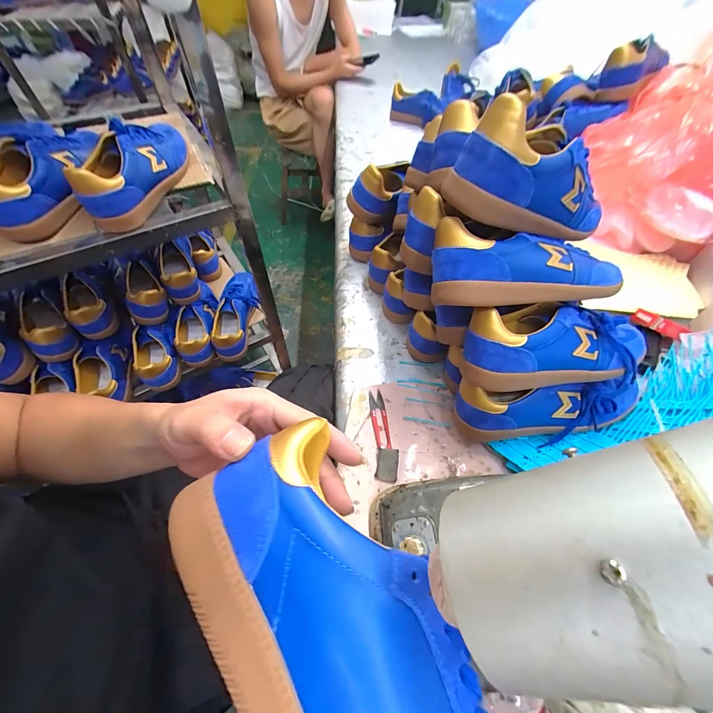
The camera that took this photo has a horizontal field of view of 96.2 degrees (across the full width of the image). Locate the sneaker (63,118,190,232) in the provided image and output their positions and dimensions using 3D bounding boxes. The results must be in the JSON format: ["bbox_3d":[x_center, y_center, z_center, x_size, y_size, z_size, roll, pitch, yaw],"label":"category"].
[{"bbox_3d":[-0.353,-0.312,0.519,0.083,0.089,0.244,6,55,2],"label":"sneaker"}]

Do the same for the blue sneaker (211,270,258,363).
[{"bbox_3d":[-0.304,-0.119,0.822,0.094,0.077,0.250,-3,56,-3],"label":"blue sneaker"}]

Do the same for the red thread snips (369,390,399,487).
[{"bbox_3d":[0.039,0.111,0.462,0.032,0.014,0.137,-1,55,-2],"label":"red thread snips"}]

